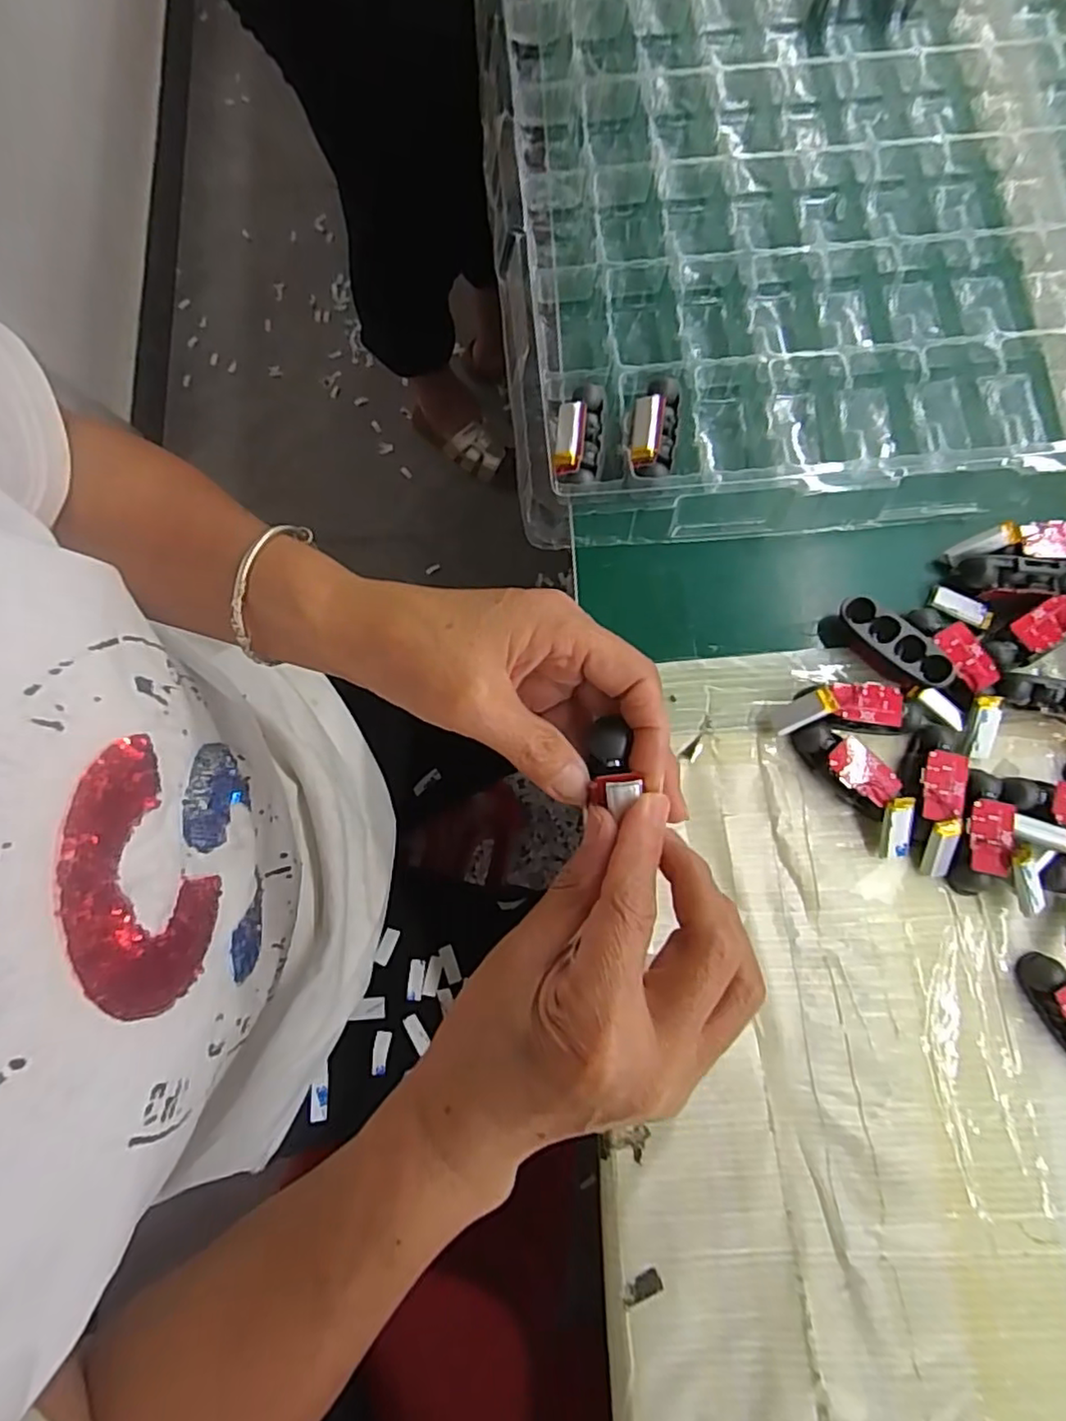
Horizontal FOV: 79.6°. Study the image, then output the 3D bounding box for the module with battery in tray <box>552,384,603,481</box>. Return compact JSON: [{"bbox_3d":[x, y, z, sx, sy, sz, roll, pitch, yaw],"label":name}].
[{"bbox_3d":[0.026,-0.158,0.360,0.025,0.023,0.052,6,78,1],"label":"module with battery in tray"}]

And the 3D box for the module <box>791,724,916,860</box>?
[{"bbox_3d":[0.171,0.039,0.333,0.027,0.021,0.079,-32,80,-7],"label":"module"}]

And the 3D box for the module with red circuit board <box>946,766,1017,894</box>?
[{"bbox_3d":[0.228,0.062,0.328,0.023,0.019,0.063,12,78,2],"label":"module with red circuit board"}]

